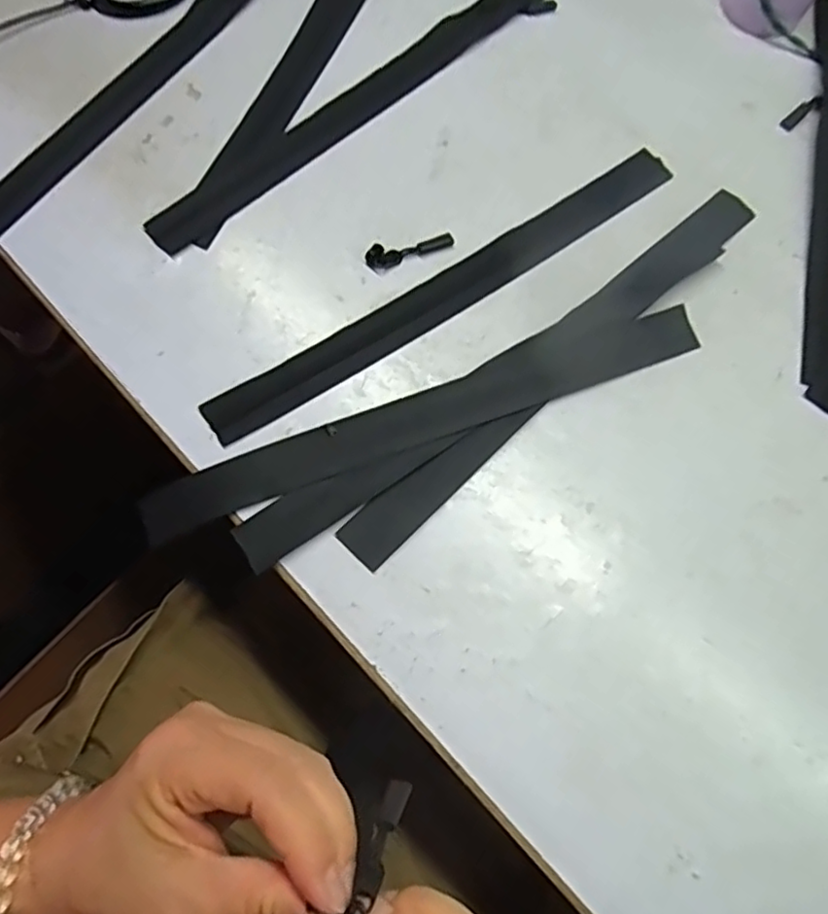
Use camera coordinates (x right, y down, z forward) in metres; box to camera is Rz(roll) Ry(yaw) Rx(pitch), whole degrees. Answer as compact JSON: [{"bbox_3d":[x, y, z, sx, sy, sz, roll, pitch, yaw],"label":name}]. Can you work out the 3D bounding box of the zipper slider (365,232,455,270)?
[{"bbox_3d":[-0.002,-0.135,0.418,0.059,0.010,0.012,-18,74,-7],"label":"zipper slider"}]

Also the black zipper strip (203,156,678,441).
[{"bbox_3d":[0.027,-0.110,0.415,0.350,0.006,0.032,-33,76,-11],"label":"black zipper strip"}]

